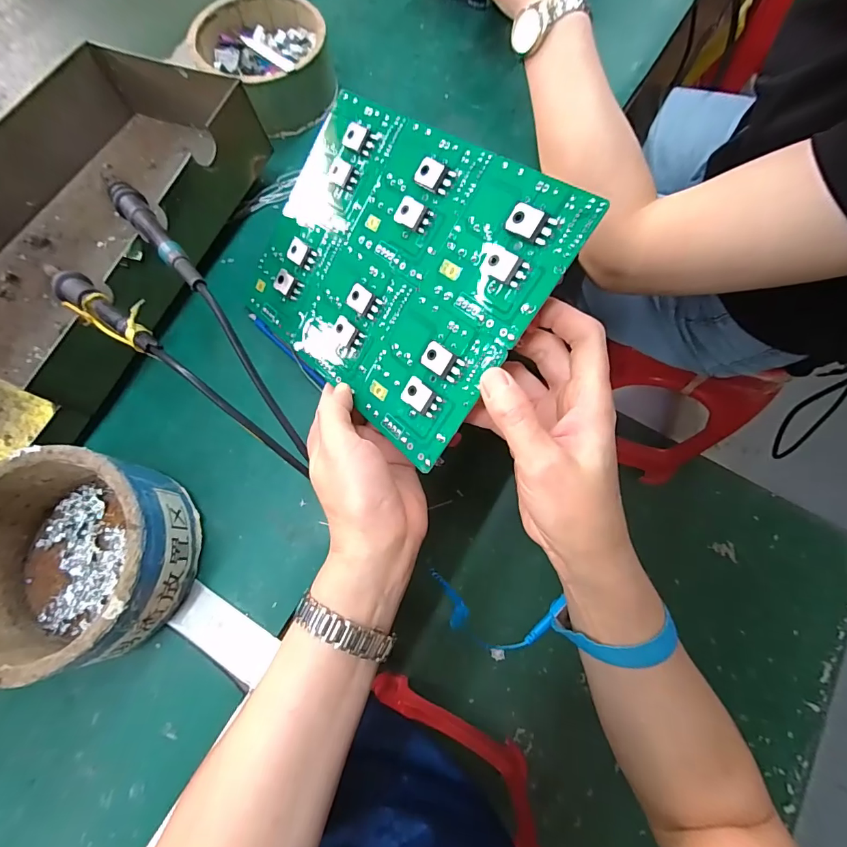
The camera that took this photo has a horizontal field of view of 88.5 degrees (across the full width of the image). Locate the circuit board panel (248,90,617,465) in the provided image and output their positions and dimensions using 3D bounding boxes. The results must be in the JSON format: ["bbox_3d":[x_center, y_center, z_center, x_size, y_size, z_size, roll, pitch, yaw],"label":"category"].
[{"bbox_3d":[-0.025,-0.099,0.273,0.207,0.007,0.163,40,107,27],"label":"circuit board panel"}]

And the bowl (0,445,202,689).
[{"bbox_3d":[-0.209,0.082,0.265,0.119,0.069,0.116,0,71,1],"label":"bowl"}]

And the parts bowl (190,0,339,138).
[{"bbox_3d":[-0.140,-0.343,0.410,0.110,0.051,0.110,0,71,1],"label":"parts bowl"}]

